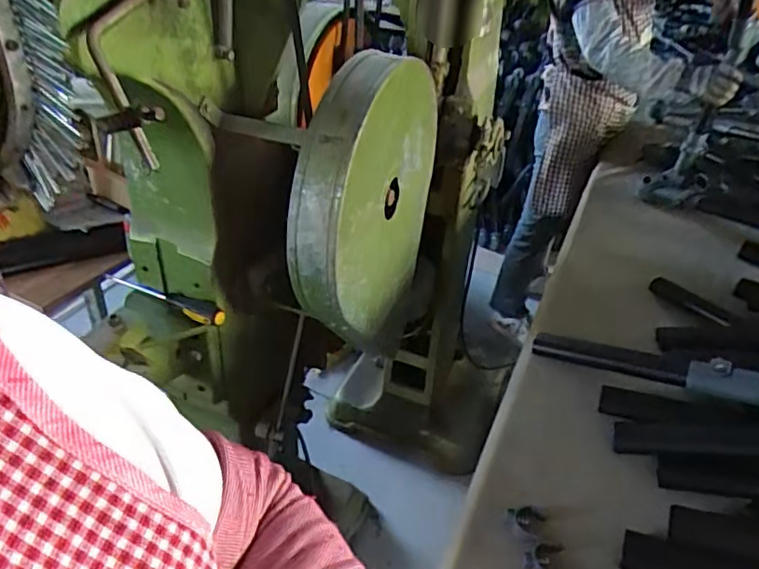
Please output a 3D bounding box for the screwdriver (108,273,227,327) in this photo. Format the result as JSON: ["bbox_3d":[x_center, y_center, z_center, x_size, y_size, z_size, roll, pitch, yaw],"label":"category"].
[{"bbox_3d":[-0.340,0.019,0.934,0.217,0.023,0.025,18,39,19],"label":"screwdriver"}]

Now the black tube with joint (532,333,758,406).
[{"bbox_3d":[0.430,0.123,0.896,0.389,0.043,0.070,10,34,33],"label":"black tube with joint"}]

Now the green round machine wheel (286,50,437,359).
[{"bbox_3d":[-0.017,-0.128,0.946,0.085,0.438,0.399,16,38,16],"label":"green round machine wheel"}]

